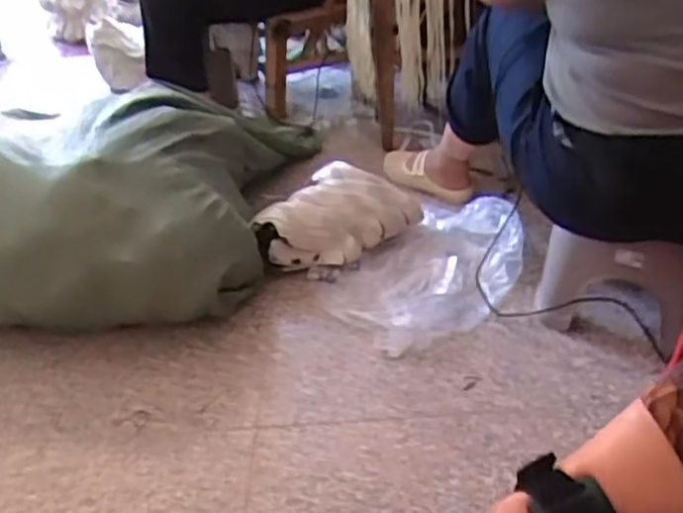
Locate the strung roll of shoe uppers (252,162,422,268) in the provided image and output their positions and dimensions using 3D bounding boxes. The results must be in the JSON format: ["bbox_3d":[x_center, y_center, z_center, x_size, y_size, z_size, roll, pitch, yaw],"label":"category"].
[{"bbox_3d":[-0.016,-0.086,1.412,0.334,0.107,0.161,-25,40,-23],"label":"strung roll of shoe uppers"}]

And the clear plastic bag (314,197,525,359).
[{"bbox_3d":[0.167,0.018,1.333,0.394,0.076,0.280,-32,43,-34],"label":"clear plastic bag"}]

